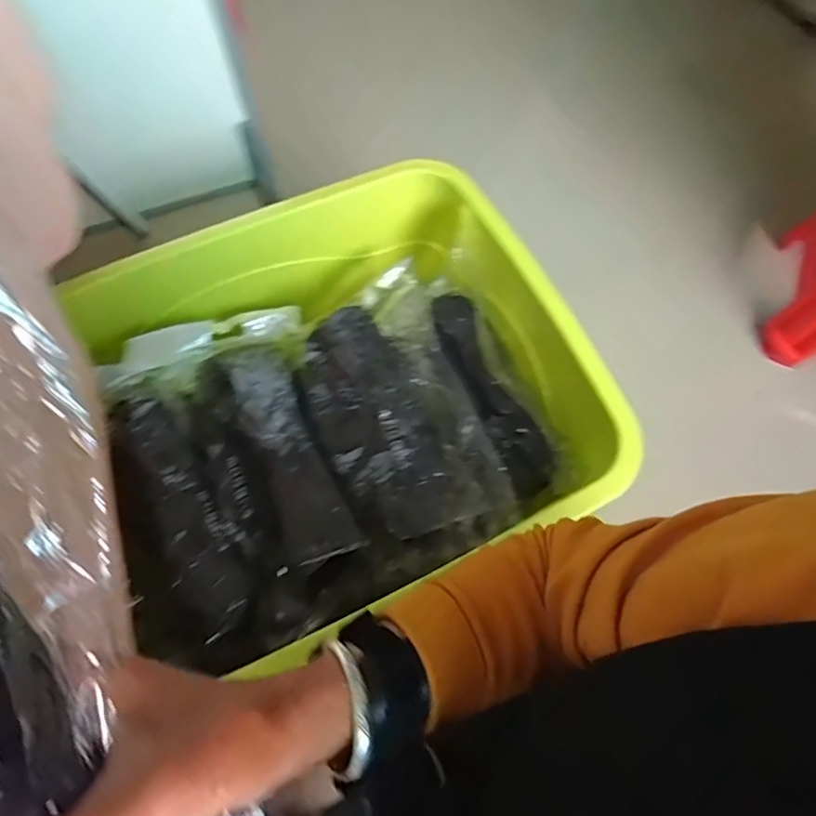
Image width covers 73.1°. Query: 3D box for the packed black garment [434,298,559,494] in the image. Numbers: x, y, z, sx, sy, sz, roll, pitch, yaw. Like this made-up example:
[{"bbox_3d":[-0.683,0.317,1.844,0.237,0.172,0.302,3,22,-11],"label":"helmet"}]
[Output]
[{"bbox_3d":[0.113,-0.031,0.782,0.066,0.074,0.317,-23,69,-10],"label":"packed black garment"}]

